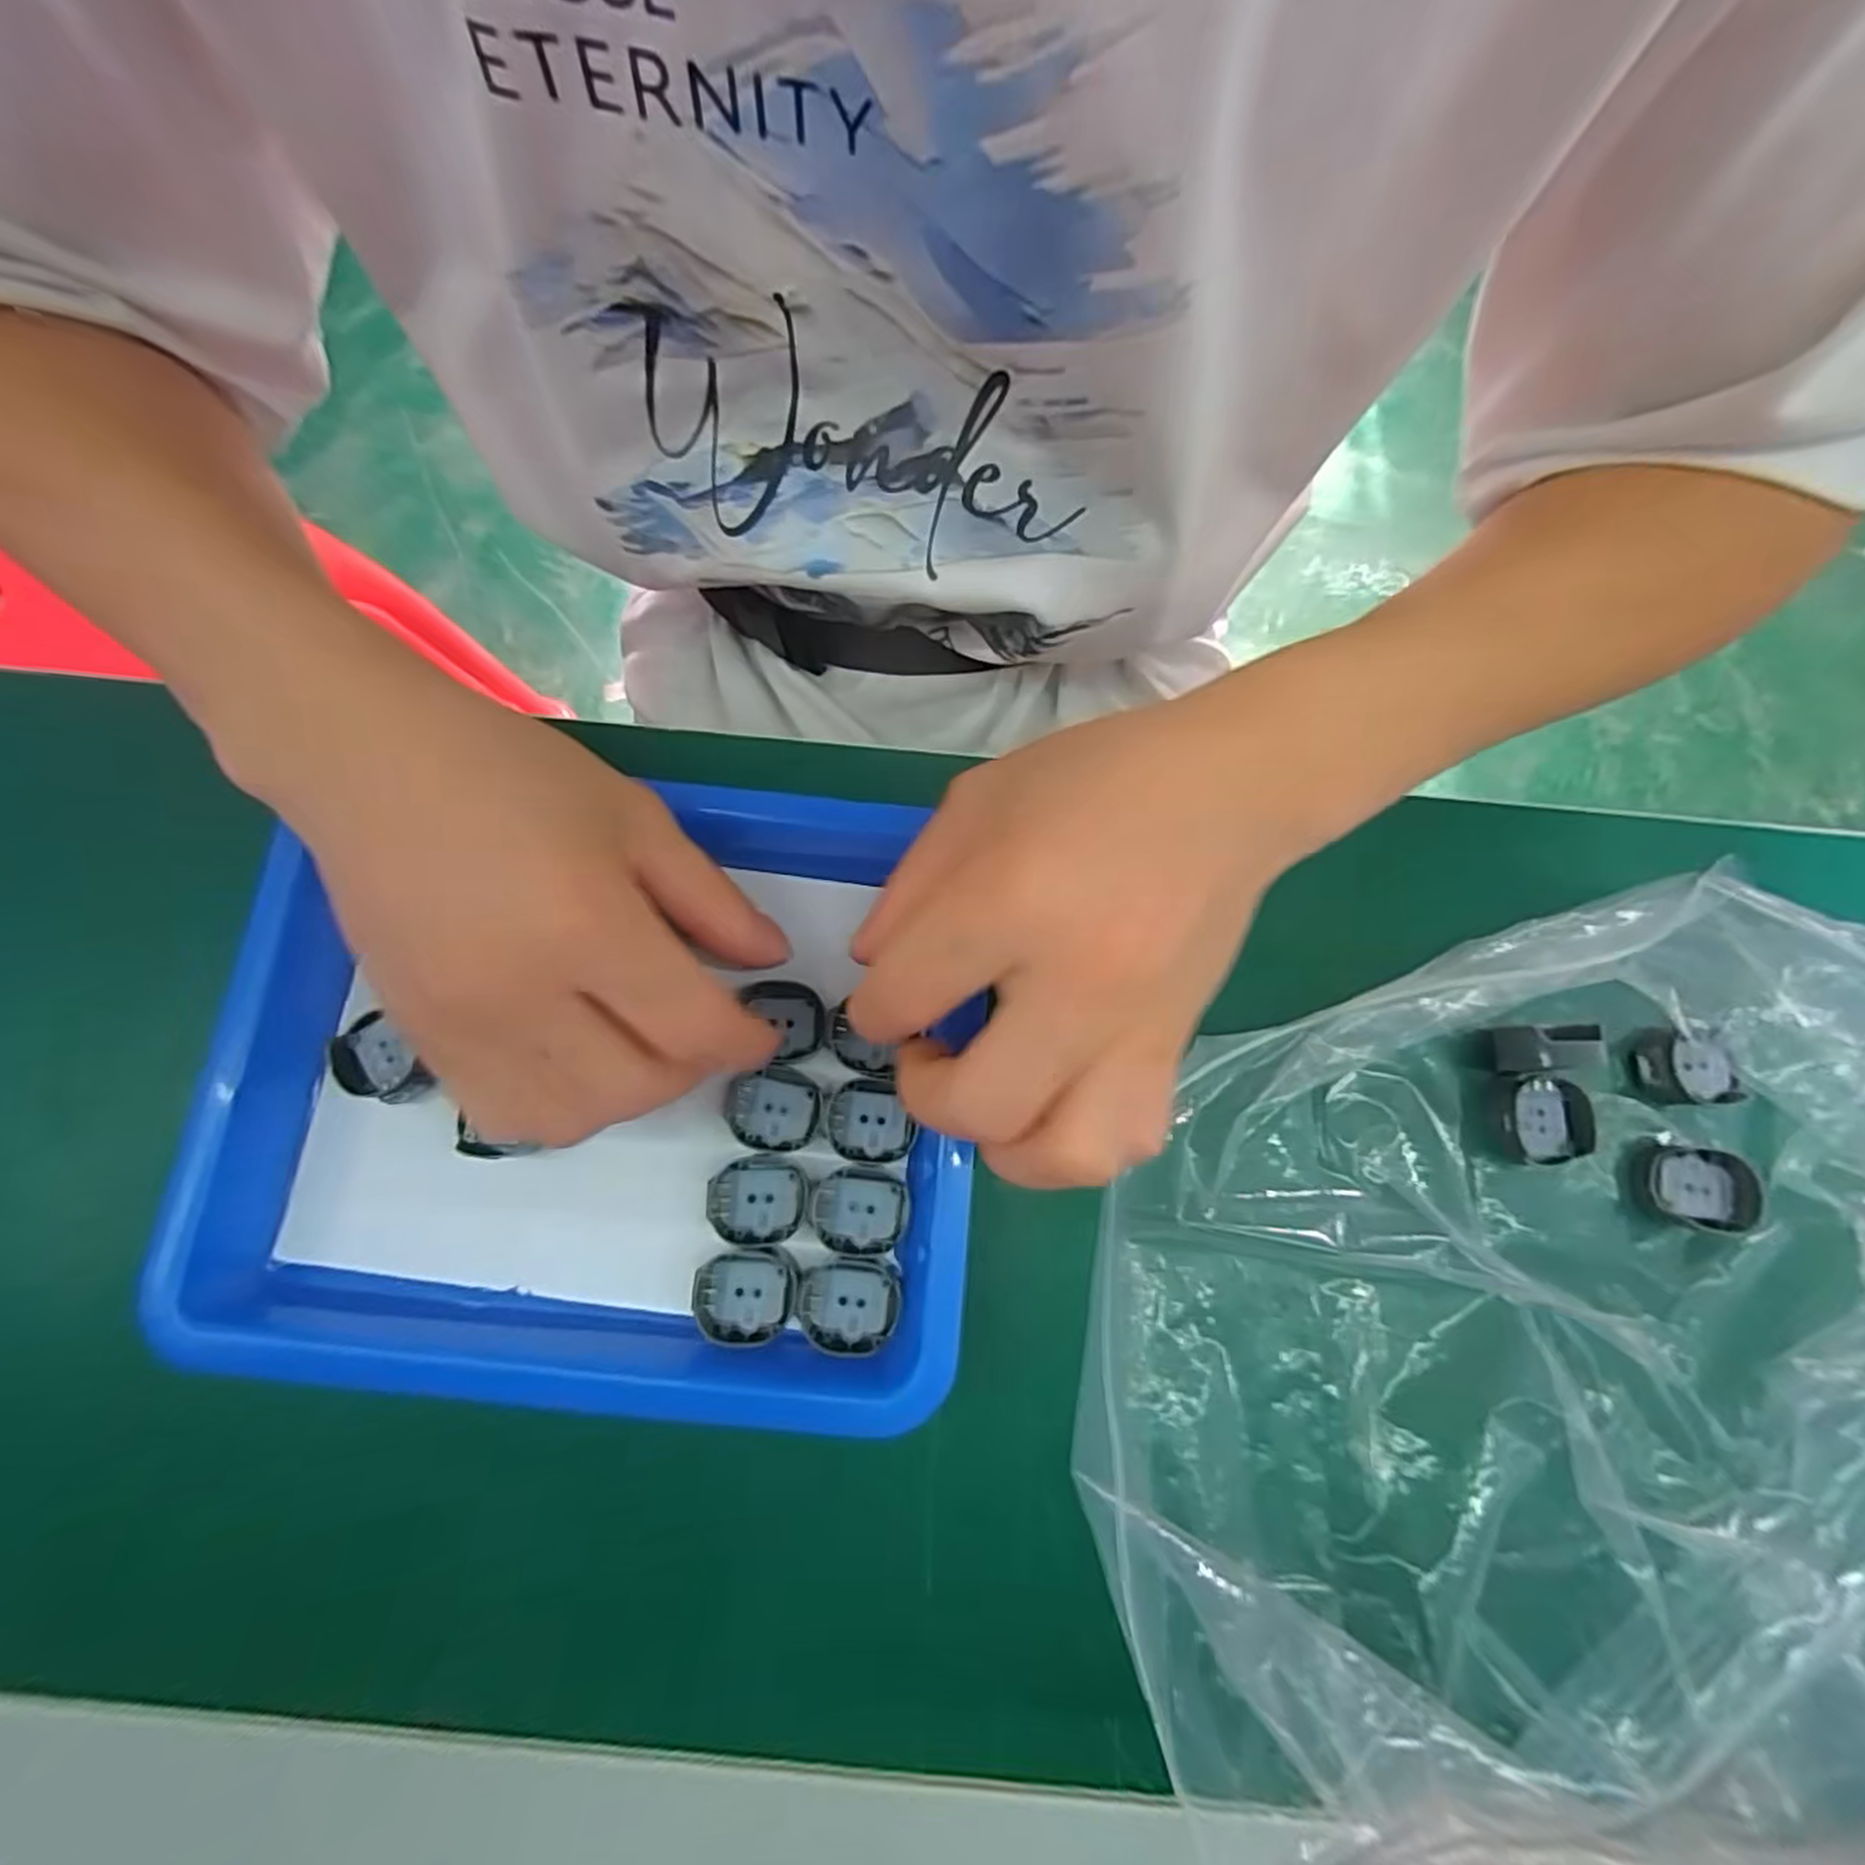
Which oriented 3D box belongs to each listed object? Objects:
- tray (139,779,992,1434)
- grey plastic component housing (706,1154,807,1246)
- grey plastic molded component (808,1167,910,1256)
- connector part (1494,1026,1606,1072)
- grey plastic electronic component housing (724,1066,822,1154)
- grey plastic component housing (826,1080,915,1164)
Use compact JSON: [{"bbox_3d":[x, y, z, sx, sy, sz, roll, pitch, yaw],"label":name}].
[{"bbox_3d":[-0.099,0.042,0.237,0.213,0.029,0.185,2,78,-1],"label":"tray"},{"bbox_3d":[-0.052,0.078,0.231,0.028,0.005,0.024,3,78,-1],"label":"grey plastic component housing"},{"bbox_3d":[-0.021,0.082,0.231,0.027,0.005,0.023,9,78,1],"label":"grey plastic molded component"},{"bbox_3d":[0.188,0.035,0.240,0.020,0.022,0.013,-1,78,-1],"label":"connector part"},{"bbox_3d":[-0.048,0.053,0.236,0.028,0.004,0.024,1,78,-1],"label":"grey plastic electronic component housing"},{"bbox_3d":[-0.019,0.056,0.236,0.026,0.004,0.023,0,78,-1],"label":"grey plastic component housing"}]

